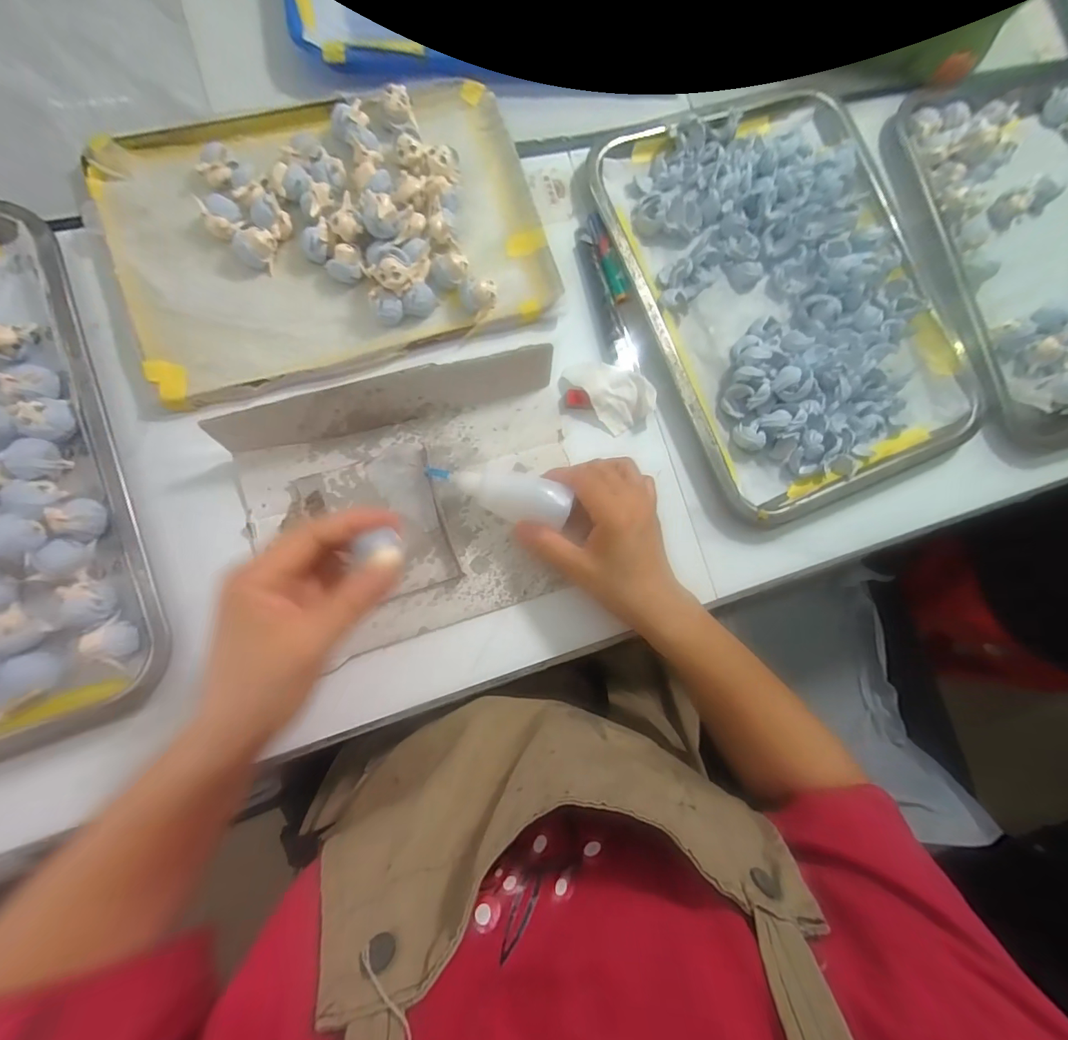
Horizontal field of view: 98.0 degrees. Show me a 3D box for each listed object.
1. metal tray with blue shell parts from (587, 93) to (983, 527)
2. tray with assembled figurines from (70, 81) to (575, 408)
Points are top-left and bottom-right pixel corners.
[{"bbox_3d":[0.221,-0.189,0.387,0.259,0.028,0.335,-20,88,-8],"label":"metal tray with blue shell parts"},{"bbox_3d":[-0.149,-0.218,0.346,0.308,0.033,0.208,-19,88,-8],"label":"tray with assembled figurines"}]

